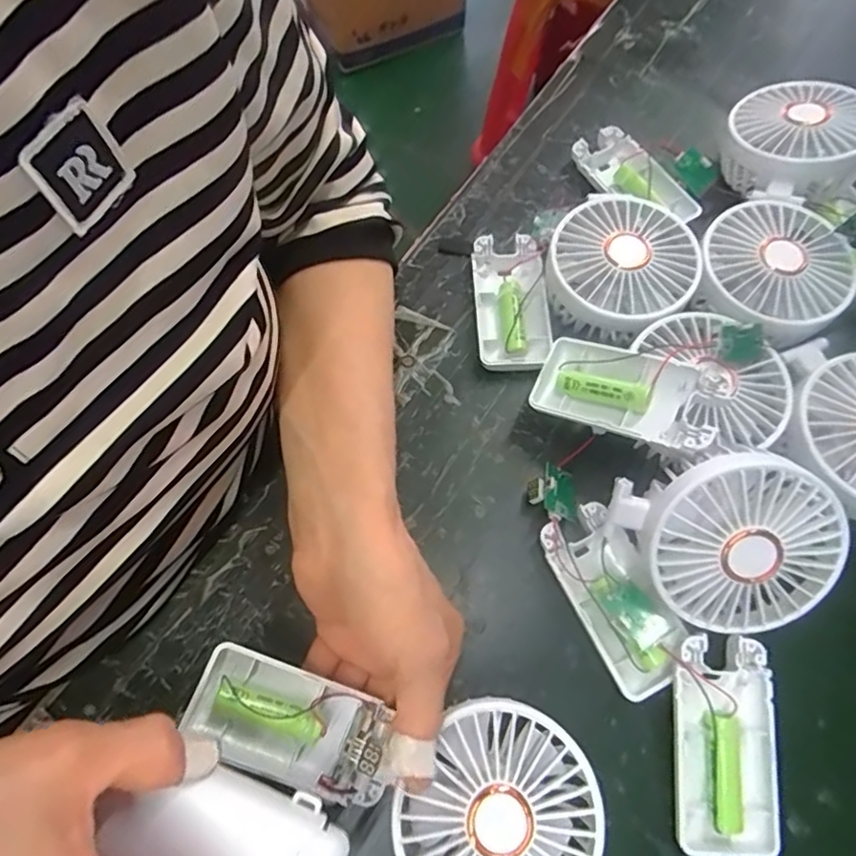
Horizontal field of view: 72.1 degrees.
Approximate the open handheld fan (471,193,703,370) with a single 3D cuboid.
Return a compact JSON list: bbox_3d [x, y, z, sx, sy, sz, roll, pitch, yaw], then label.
[{"bbox_3d":[0.093,-0.091,0.361,0.129,0.045,0.105,-6,69,-1],"label":"open handheld fan"}]

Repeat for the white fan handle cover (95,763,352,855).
[{"bbox_3d":[-0.071,0.151,0.211,0.083,0.010,0.042,23,70,-7],"label":"white fan handle cover"}]

